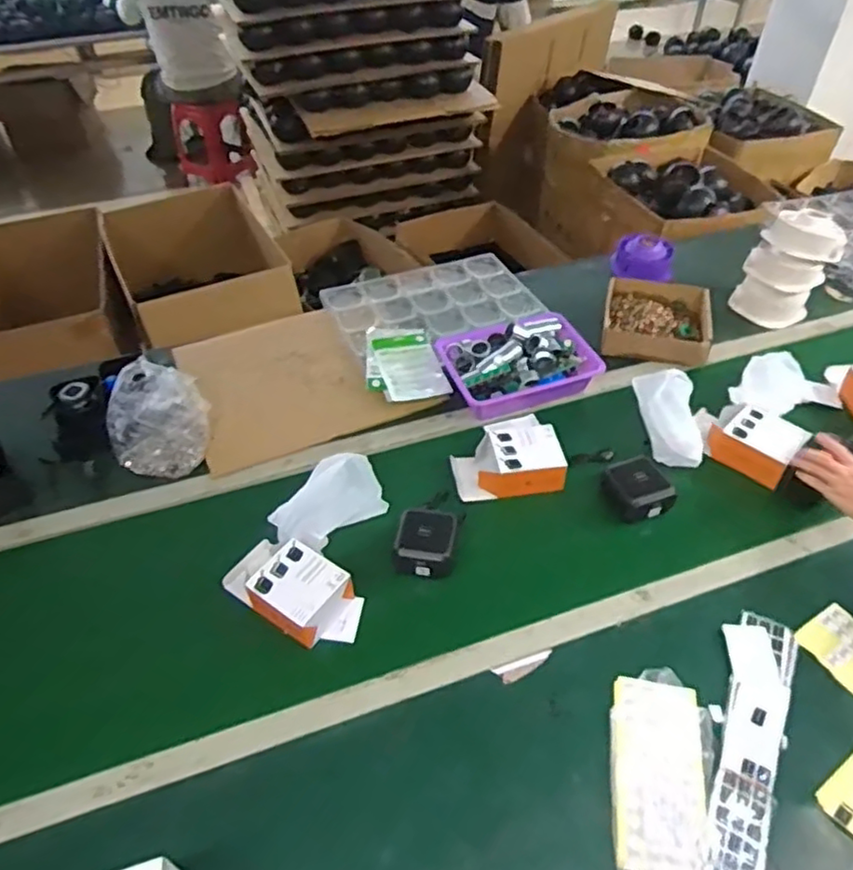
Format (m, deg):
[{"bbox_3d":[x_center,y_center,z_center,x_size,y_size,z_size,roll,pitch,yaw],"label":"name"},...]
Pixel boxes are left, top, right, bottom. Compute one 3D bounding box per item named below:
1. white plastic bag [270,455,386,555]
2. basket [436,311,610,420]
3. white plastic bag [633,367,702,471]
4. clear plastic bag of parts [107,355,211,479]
[{"bbox_3d":[-0.156,0.104,1.035,0.183,0.054,0.116,-31,53,-27],"label":"white plastic bag"},{"bbox_3d":[0.172,-0.152,1.264,0.273,0.075,0.215,-15,47,-14],"label":"basket"},{"bbox_3d":[0.441,-0.032,1.153,0.086,0.067,0.195,-3,60,-2],"label":"white plastic bag"},{"bbox_3d":[-0.476,-0.033,1.144,0.159,0.101,0.201,-8,46,-7],"label":"clear plastic bag of parts"}]

